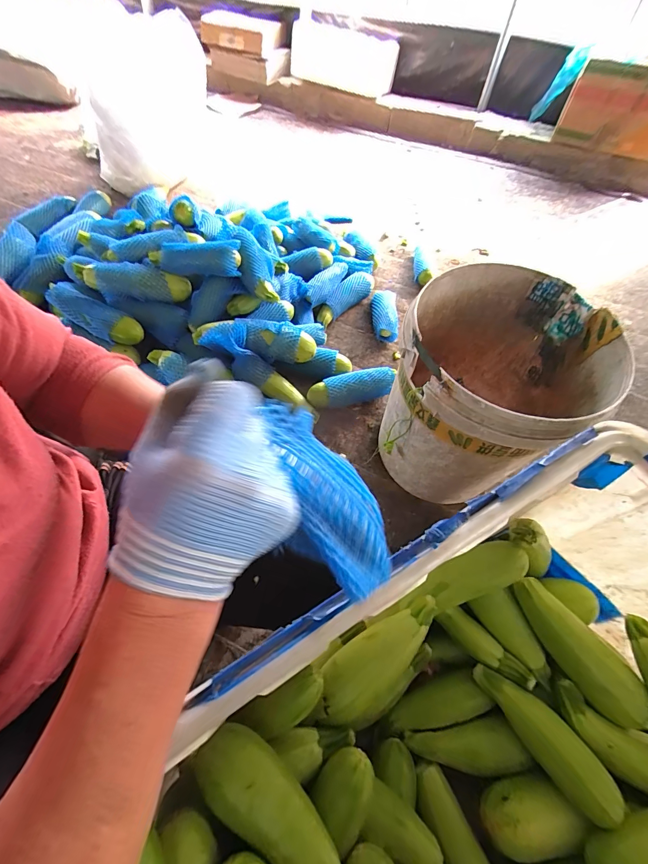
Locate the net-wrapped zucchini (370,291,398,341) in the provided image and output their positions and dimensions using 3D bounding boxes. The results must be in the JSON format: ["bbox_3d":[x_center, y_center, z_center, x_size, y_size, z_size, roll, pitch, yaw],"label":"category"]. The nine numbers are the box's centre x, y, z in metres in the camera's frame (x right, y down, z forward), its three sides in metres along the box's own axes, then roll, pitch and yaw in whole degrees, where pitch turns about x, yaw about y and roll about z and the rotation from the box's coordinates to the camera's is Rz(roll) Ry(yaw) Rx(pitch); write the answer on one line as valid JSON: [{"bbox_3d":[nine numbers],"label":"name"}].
[{"bbox_3d":[0.170,-0.326,0.989,0.078,0.063,0.159,3,59,0],"label":"net-wrapped zucchini"}]

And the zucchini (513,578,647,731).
[{"bbox_3d":[0.355,0.304,0.494,0.065,0.046,0.218,-31,65,-19],"label":"zucchini"}]

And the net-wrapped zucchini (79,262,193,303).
[{"bbox_3d":[-0.418,-0.335,0.781,0.222,0.055,0.061,2,58,-18],"label":"net-wrapped zucchini"}]

